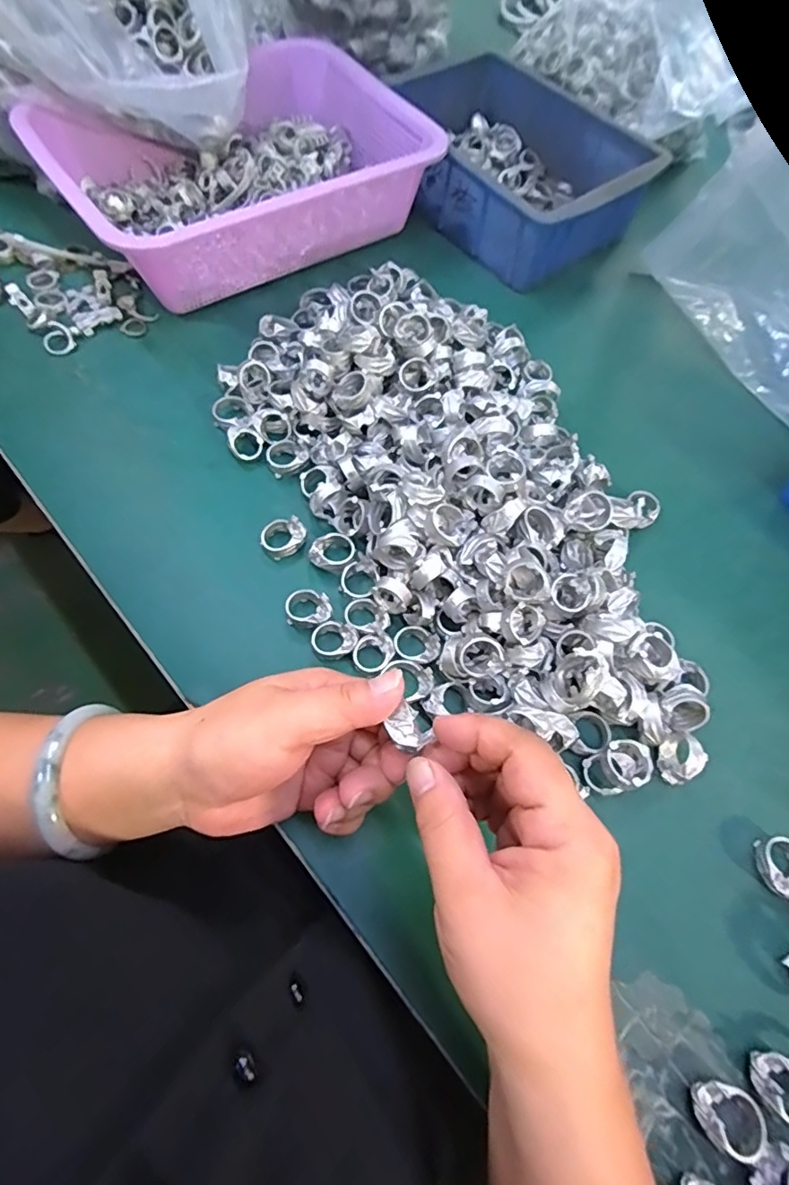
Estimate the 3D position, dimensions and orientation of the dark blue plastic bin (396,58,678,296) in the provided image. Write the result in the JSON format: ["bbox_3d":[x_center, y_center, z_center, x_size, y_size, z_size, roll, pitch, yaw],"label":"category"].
[{"bbox_3d":[0.115,-0.420,0.522,0.193,0.062,0.244,-32,72,-18],"label":"dark blue plastic bin"}]

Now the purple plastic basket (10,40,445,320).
[{"bbox_3d":[-0.134,-0.374,0.477,0.282,0.079,0.231,-33,72,-18],"label":"purple plastic basket"}]

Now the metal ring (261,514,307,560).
[{"bbox_3d":[-0.074,-0.038,0.359,0.027,0.018,0.025,2,65,-4],"label":"metal ring"}]

